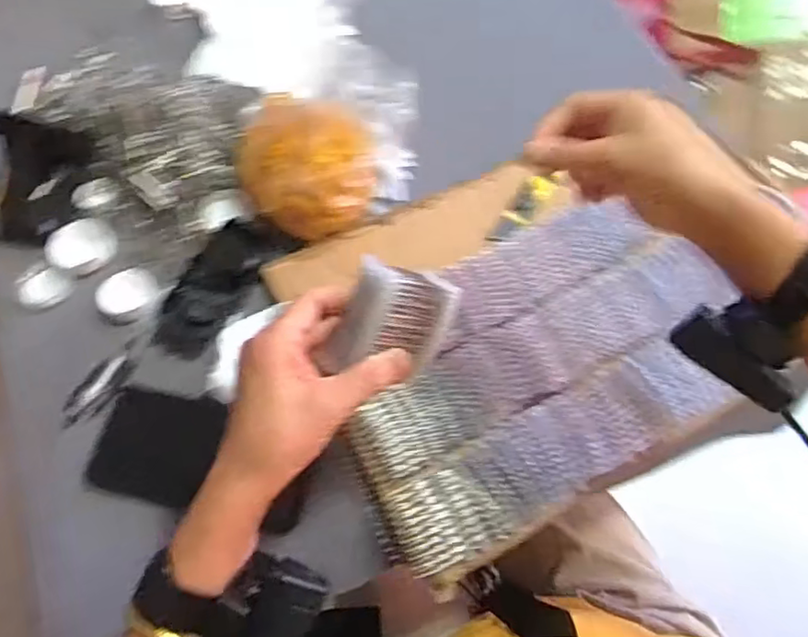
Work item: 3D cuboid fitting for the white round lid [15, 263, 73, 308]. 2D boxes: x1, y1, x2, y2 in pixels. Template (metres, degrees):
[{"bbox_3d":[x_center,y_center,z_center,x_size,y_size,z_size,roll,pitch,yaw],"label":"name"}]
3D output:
[{"bbox_3d":[-0.306,-0.028,0.531,0.041,0.006,0.036,-41,92,-20],"label":"white round lid"}]

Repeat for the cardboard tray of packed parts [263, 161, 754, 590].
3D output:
[{"bbox_3d":[0.089,0.005,0.507,0.322,0.031,0.280,-26,68,-13],"label":"cardboard tray of packed parts"}]

